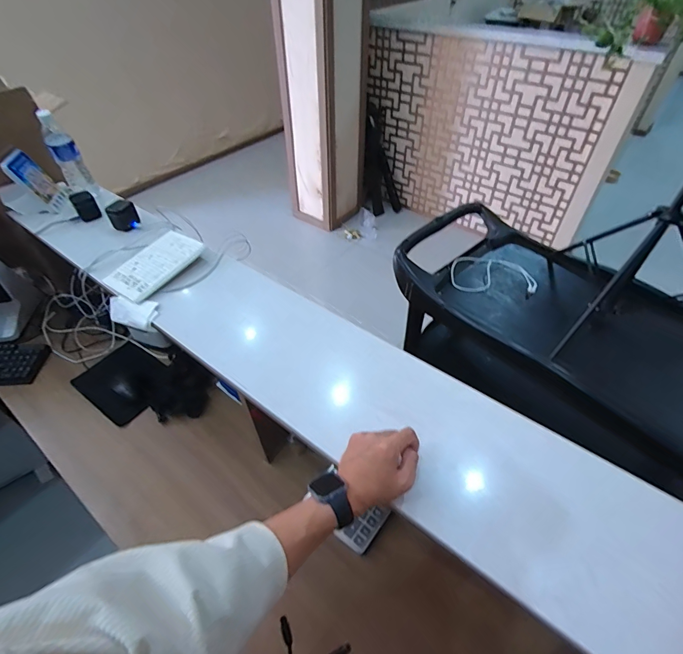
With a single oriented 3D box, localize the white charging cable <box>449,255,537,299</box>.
[{"bbox_3d":[0.467,-0.162,1.187,0.256,0.026,0.150,7,47,8],"label":"white charging cable"}]

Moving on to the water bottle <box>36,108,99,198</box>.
[{"bbox_3d":[-0.697,-0.428,0.985,0.064,0.211,0.062,-27,51,-22],"label":"water bottle"}]

